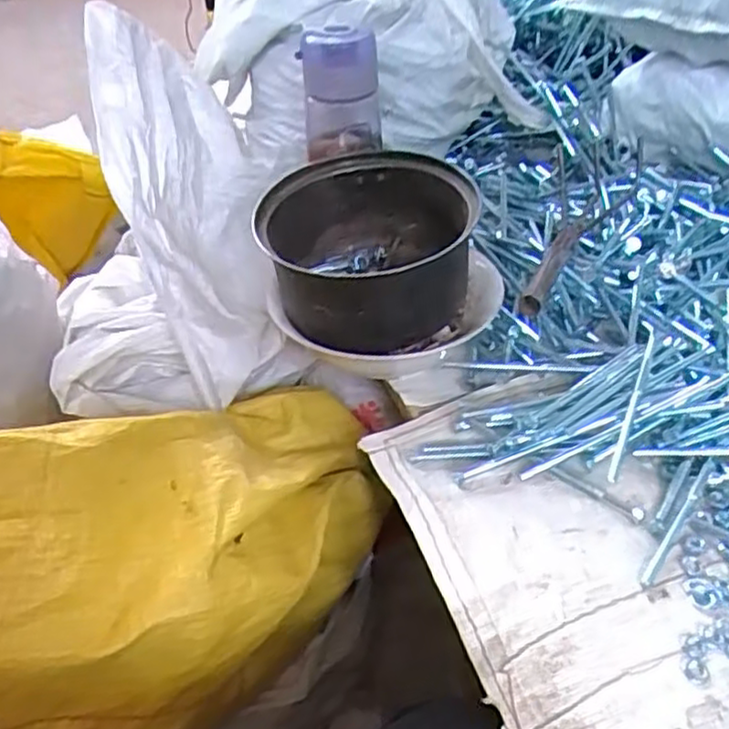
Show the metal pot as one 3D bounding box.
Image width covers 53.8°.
[{"bbox_3d":[0.016,-0.081,0.609,0.182,0.123,0.193,-4,39,3],"label":"metal pot"}]

